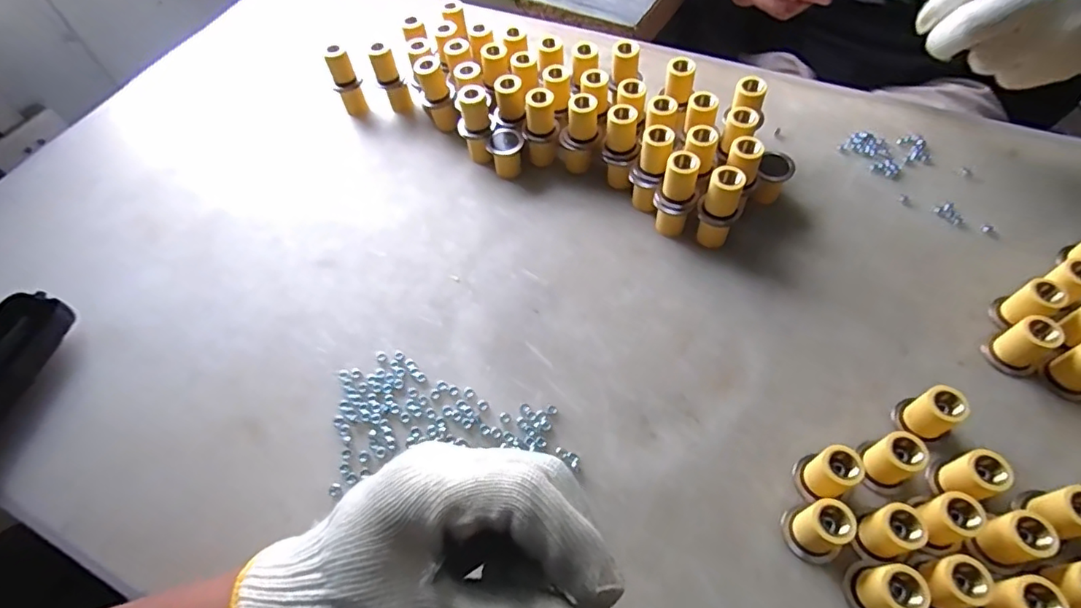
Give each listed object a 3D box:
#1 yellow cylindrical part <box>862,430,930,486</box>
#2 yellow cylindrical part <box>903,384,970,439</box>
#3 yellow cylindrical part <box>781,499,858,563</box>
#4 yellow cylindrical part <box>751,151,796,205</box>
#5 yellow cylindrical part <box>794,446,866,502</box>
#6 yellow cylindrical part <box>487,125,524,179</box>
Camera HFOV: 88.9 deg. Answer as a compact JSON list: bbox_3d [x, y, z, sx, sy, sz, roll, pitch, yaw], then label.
[{"bbox_3d":[0.197,0.088,0.309,0.021,0.034,0.022,-2,57,3],"label":"yellow cylindrical part"},{"bbox_3d":[0.229,0.065,0.322,0.020,0.035,0.021,-2,57,3],"label":"yellow cylindrical part"},{"bbox_3d":[0.147,0.120,0.291,0.026,0.033,0.023,3,57,7],"label":"yellow cylindrical part"},{"bbox_3d":[0.176,-0.094,0.420,0.024,0.034,0.028,21,61,17],"label":"yellow cylindrical part"},{"bbox_3d":[0.159,0.094,0.306,0.024,0.035,0.027,-31,60,-15],"label":"yellow cylindrical part"},{"bbox_3d":[-0.028,-0.126,0.456,0.028,0.032,0.027,-2,57,3],"label":"yellow cylindrical part"}]

